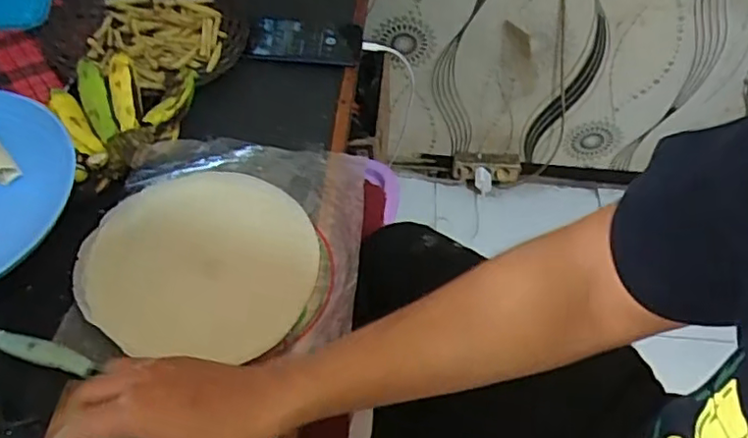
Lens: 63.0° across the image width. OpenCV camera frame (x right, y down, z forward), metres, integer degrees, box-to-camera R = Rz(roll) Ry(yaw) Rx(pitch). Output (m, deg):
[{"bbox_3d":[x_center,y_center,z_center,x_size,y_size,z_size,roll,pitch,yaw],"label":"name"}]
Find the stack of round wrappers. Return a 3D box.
[{"bbox_3d":[-0.161,0.034,0.580,0.204,0.017,0.192,5,56,-10],"label":"stack of round wrappers"}]

